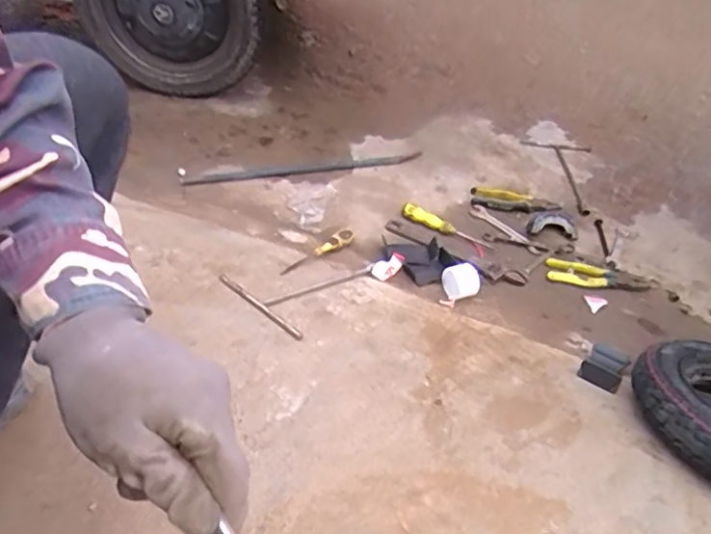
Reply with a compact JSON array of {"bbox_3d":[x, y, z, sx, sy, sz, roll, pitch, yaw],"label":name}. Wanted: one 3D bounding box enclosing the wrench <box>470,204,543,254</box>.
[{"bbox_3d":[0.308,-0.076,1.226,0.028,0.011,0.178,-26,51,-27],"label":"wrench"}]

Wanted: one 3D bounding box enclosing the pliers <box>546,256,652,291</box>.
[{"bbox_3d":[0.465,0.019,1.138,0.190,0.015,0.060,10,44,7],"label":"pliers"}]

